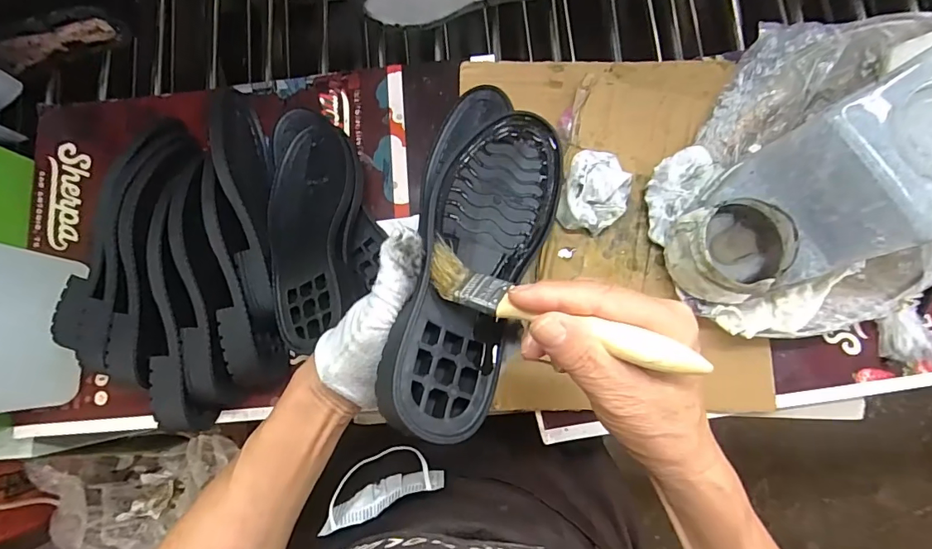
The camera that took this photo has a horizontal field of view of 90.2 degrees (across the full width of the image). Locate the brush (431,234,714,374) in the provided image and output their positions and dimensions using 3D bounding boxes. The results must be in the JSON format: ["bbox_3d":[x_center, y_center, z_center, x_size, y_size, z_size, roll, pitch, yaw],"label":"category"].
[{"bbox_3d":[0.039,0.019,0.228,0.147,0.010,0.027,23,82,24],"label":"brush"}]

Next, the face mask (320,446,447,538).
[{"bbox_3d":[-0.065,0.160,0.353,0.090,0.052,0.021,-24,100,-6],"label":"face mask"}]

